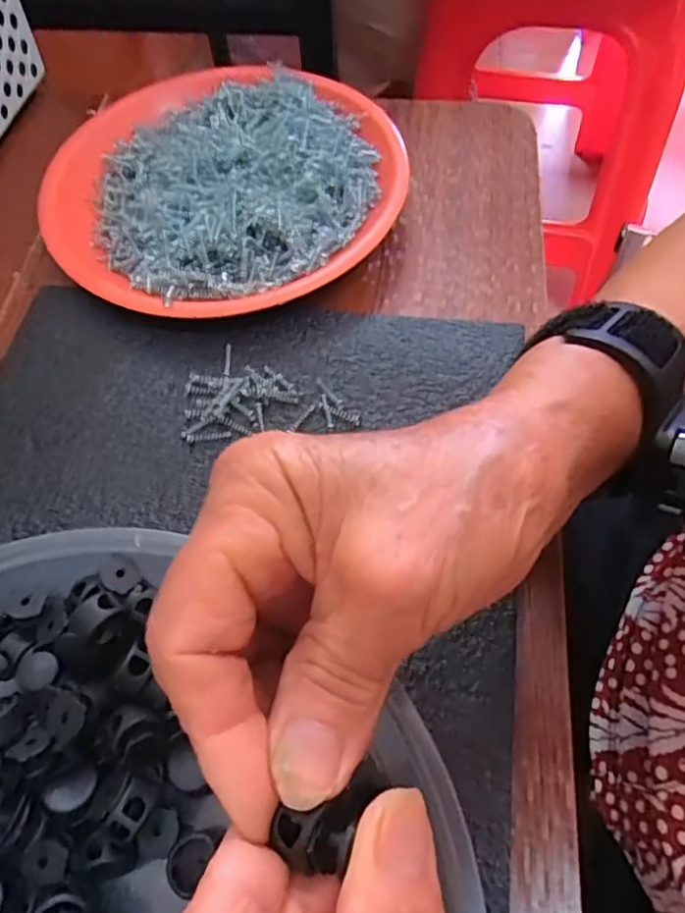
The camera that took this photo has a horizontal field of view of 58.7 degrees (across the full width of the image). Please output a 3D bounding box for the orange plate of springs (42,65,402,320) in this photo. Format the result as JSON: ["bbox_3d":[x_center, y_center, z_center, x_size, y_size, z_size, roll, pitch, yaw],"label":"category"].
[{"bbox_3d":[-0.064,-0.149,0.333,0.192,0.023,0.171,-14,62,-7],"label":"orange plate of springs"}]

